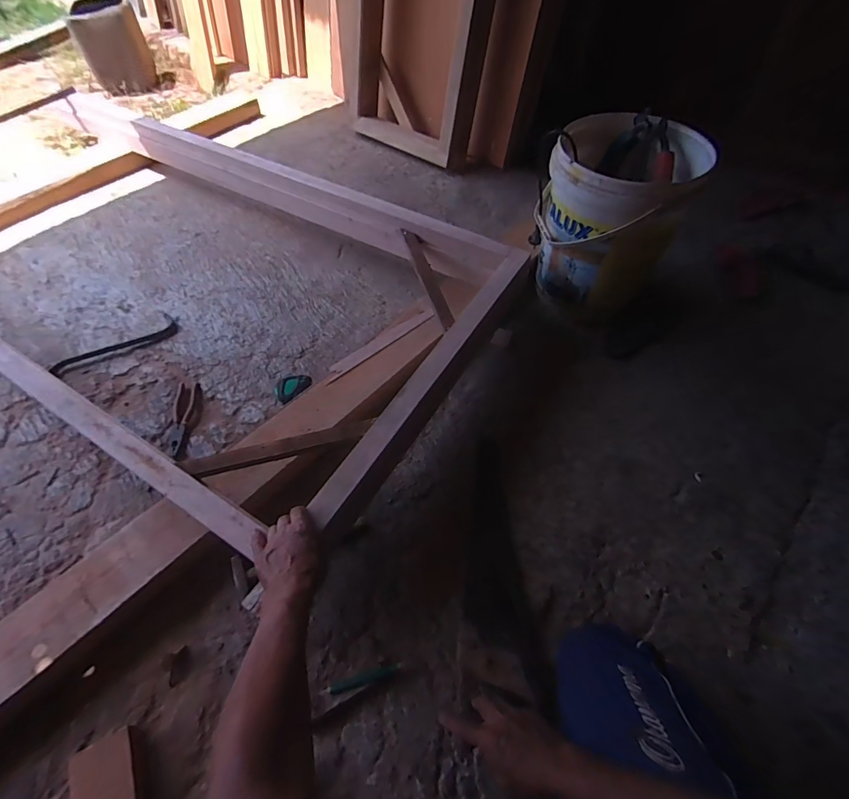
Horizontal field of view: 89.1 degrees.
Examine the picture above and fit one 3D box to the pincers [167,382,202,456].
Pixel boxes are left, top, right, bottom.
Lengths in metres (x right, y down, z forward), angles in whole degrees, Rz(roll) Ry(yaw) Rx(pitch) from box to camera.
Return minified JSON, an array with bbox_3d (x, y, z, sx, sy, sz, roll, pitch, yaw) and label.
[{"bbox_3d":[-0.531,0.040,0.946,0.053,0.013,0.191,-6,54,-2],"label":"pincers"}]

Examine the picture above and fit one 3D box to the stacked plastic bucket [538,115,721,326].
[{"bbox_3d":[0.414,-0.402,1.004,0.303,0.360,0.284,27,60,20],"label":"stacked plastic bucket"}]

